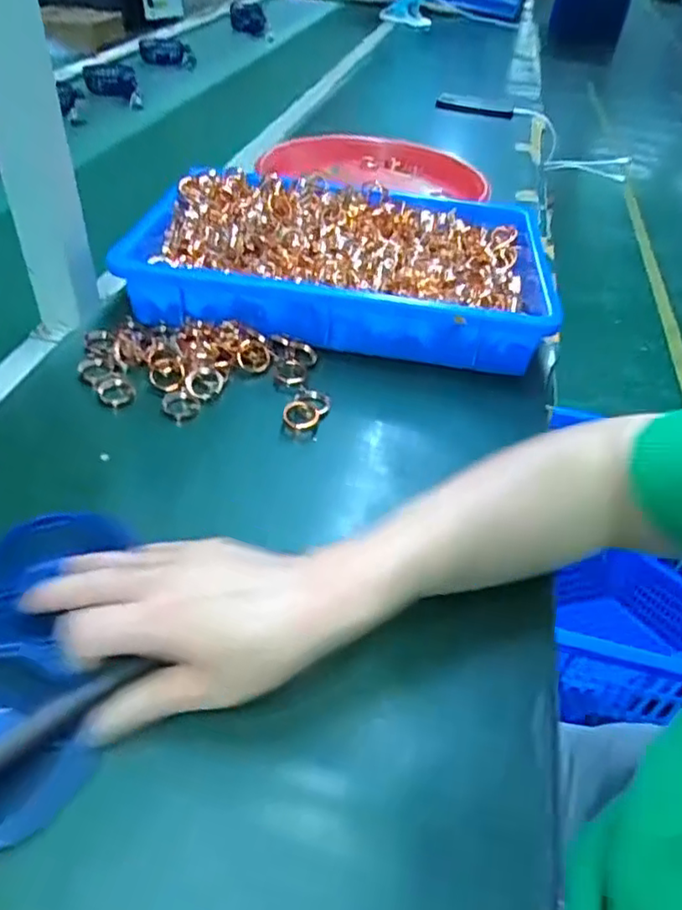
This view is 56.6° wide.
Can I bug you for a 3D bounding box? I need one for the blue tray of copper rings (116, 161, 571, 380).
[{"bbox_3d":[0.006,-0.187,0.612,0.363,0.070,0.233,7,43,2],"label":"blue tray of copper rings"}]

